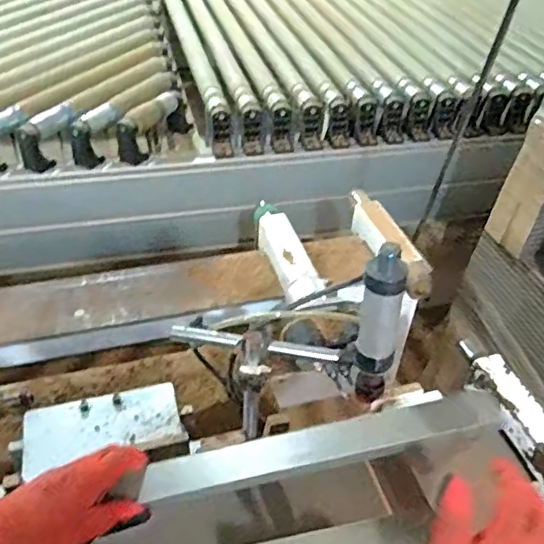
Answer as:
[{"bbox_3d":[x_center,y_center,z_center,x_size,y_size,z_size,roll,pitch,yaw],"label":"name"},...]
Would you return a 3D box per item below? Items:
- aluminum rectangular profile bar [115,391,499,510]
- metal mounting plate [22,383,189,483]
[{"bbox_3d":[0.049,0.182,0.592,0.377,0.017,0.053,-13,42,1],"label":"aluminum rectangular profile bar"},{"bbox_3d":[-0.262,0.239,0.879,0.232,0.016,0.100,-9,50,-15],"label":"metal mounting plate"}]

